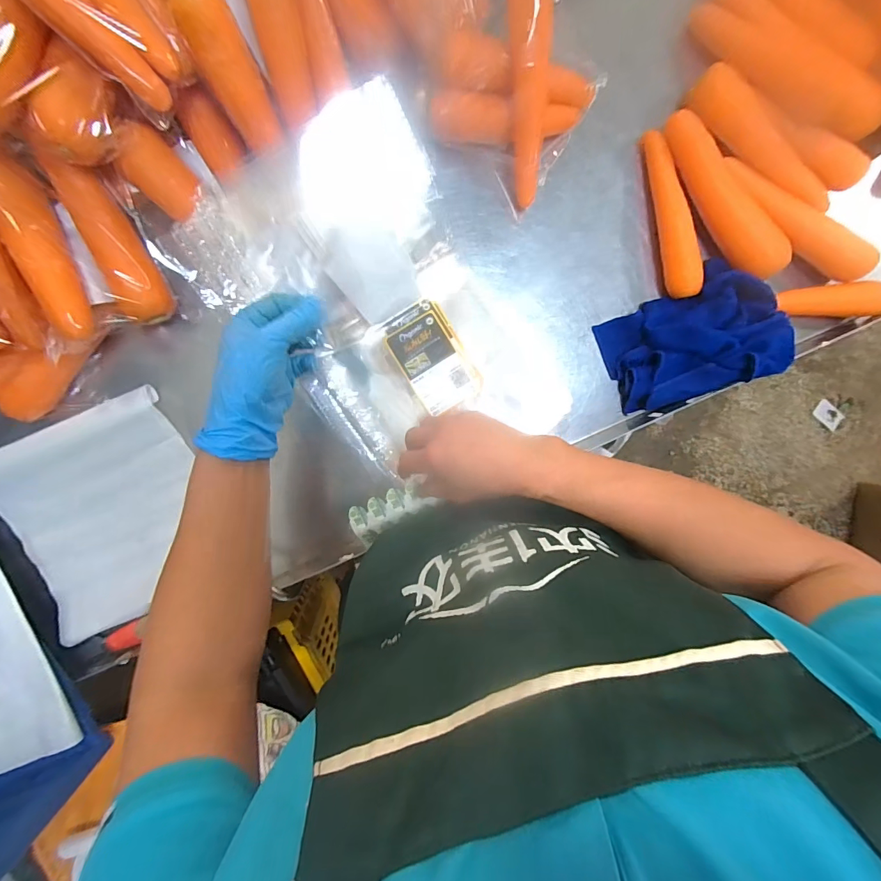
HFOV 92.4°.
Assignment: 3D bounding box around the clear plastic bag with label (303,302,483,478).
[{"bbox_3d":[-0.046,-0.060,0.444,0.162,0.032,0.127,-41,98,2],"label":"clear plastic bag with label"}]

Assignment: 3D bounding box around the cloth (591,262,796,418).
[{"bbox_3d":[0.273,-0.111,0.452,0.180,0.050,0.125,-23,98,-1],"label":"cloth"}]

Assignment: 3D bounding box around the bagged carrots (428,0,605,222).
[{"bbox_3d":[0.072,-0.328,0.400,0.136,0.093,0.135,33,94,-7],"label":"bagged carrots"}]

